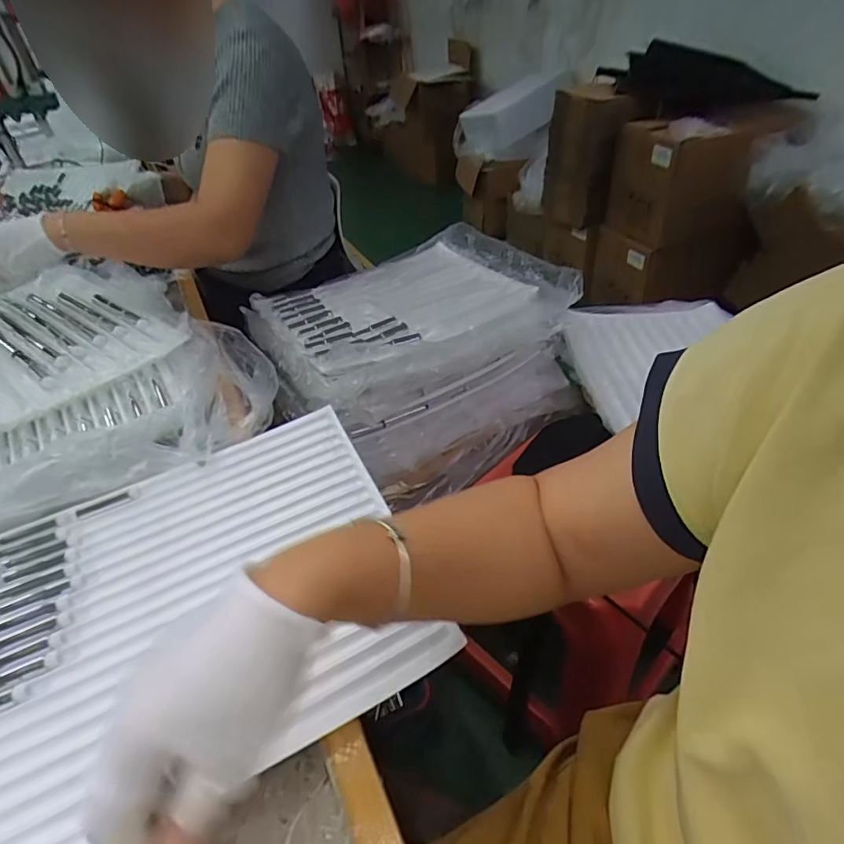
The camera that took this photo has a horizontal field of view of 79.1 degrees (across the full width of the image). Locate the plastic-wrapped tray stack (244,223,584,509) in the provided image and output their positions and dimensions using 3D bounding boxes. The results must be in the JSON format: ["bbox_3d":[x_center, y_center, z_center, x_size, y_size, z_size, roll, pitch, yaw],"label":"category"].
[{"bbox_3d":[0.000,-0.130,0.935,0.520,0.215,0.450,-25,45,-22],"label":"plastic-wrapped tray stack"}]

